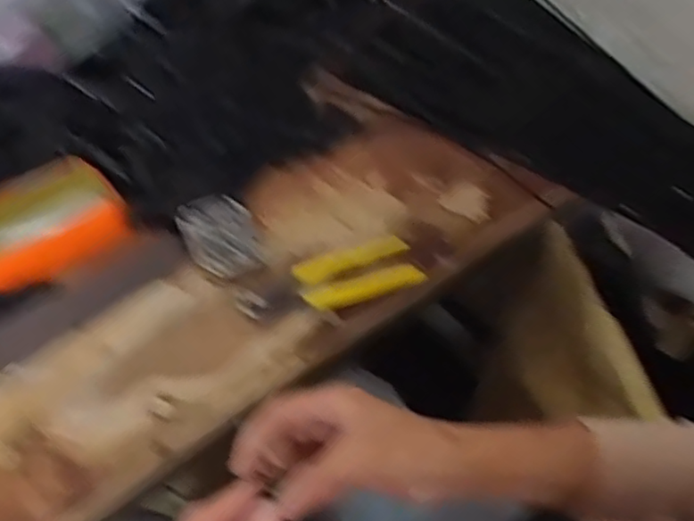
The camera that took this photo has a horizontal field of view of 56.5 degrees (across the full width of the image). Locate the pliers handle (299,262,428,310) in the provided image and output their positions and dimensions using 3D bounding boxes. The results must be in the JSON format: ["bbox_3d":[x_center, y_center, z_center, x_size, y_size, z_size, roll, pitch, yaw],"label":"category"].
[{"bbox_3d":[0.017,0.025,0.608,0.112,0.016,0.023,-14,52,1],"label":"pliers handle"}]

